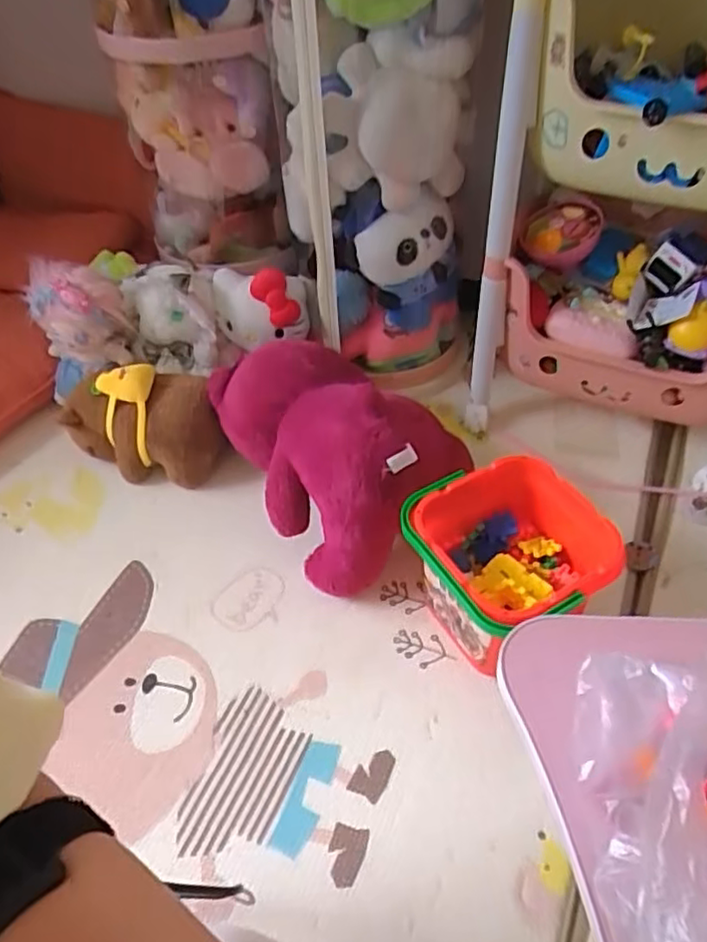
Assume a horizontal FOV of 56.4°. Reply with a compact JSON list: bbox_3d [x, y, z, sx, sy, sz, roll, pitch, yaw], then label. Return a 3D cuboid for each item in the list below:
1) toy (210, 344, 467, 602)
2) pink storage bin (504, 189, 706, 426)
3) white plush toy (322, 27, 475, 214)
[{"bbox_3d":[-0.041,-0.034,0.850,0.188,0.222,0.343,-27,52,-21],"label":"toy"},{"bbox_3d":[0.372,-0.217,0.878,0.310,0.207,0.203,18,51,19],"label":"pink storage bin"},{"bbox_3d":[0.054,-0.424,0.797,0.163,0.175,0.088,13,49,14],"label":"white plush toy"}]

